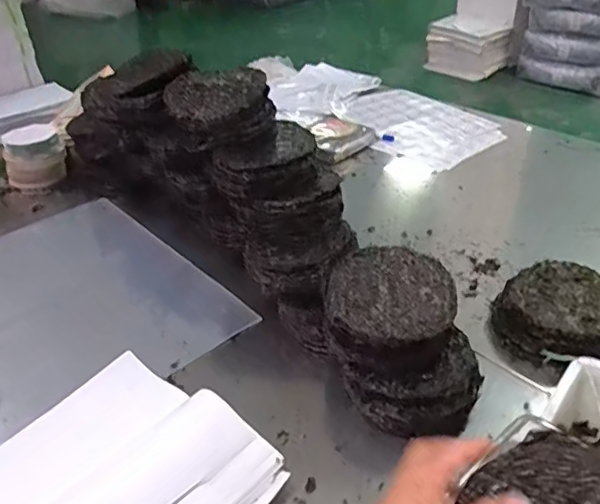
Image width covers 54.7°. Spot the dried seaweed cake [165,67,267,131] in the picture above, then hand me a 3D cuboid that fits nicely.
[{"bbox_3d":[-0.167,-0.313,1.135,0.190,0.044,0.183,-7,50,9],"label":"dried seaweed cake"}]

